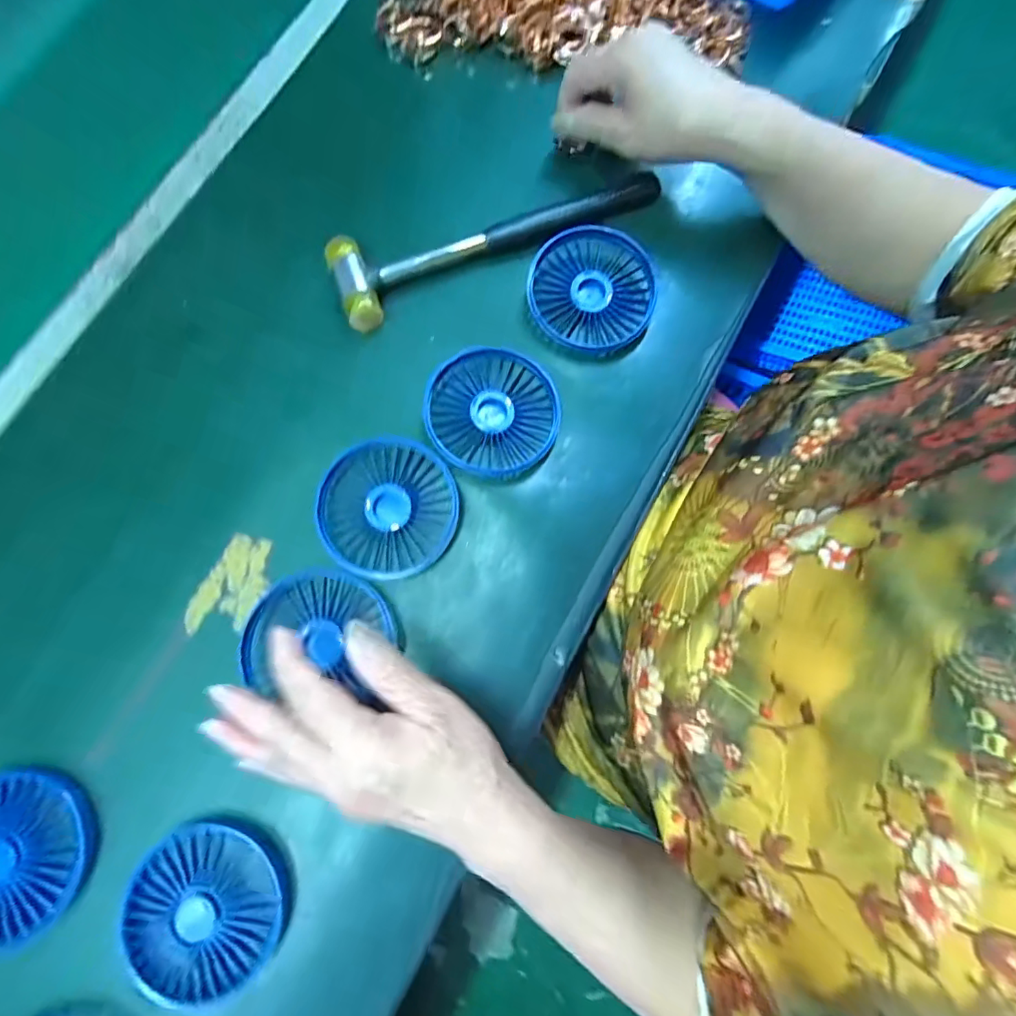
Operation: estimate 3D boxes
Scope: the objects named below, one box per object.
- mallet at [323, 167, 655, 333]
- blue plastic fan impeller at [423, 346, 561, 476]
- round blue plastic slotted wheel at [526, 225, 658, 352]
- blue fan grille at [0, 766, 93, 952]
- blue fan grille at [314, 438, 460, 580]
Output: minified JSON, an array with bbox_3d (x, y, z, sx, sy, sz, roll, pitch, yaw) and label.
[{"bbox_3d":[-0.008,-0.200,0.367,0.240,0.025,0.057,-24,78,-6],"label":"mallet"},{"bbox_3d":[-0.010,-0.065,0.338,0.087,0.018,0.080,-12,77,-3],"label":"blue plastic fan impeller"},{"bbox_3d":[0.059,-0.152,0.355,0.086,0.020,0.080,0,77,0],"label":"round blue plastic slotted wheel"},{"bbox_3d":[-0.287,0.200,0.293,0.087,0.010,0.088,0,77,0],"label":"blue fan grille"},{"bbox_3d":[-0.078,0.001,0.326,0.086,0.017,0.083,0,77,0],"label":"blue fan grille"}]

